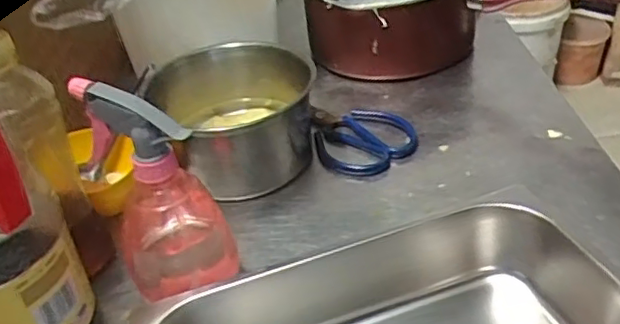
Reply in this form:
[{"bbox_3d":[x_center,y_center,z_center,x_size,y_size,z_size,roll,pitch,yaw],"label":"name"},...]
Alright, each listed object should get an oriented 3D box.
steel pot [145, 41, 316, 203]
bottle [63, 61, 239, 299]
[{"bbox_3d":[-0.073,-0.046,0.661,0.160,0.091,0.175,-5,37,4],"label":"steel pot"},{"bbox_3d":[-0.115,0.024,0.491,0.084,0.189,0.068,-22,39,-18],"label":"bottle"}]

